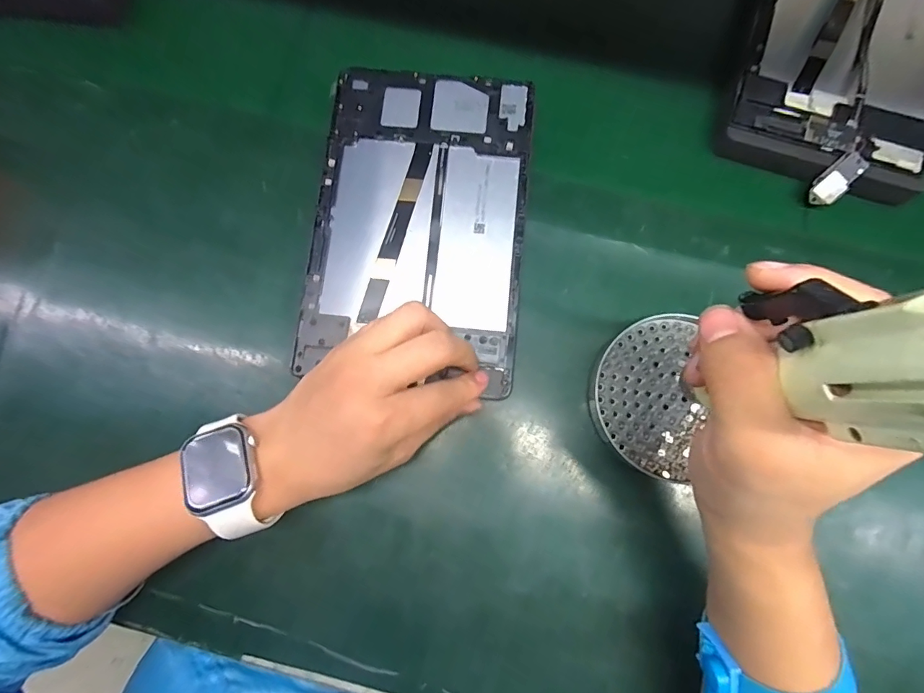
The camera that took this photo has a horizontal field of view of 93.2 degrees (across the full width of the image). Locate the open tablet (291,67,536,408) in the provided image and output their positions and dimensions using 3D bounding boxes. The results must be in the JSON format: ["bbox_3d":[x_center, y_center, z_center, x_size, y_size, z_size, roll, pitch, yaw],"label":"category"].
[{"bbox_3d":[-0.029,-0.092,0.316,0.150,0.008,0.228,6,79,2],"label":"open tablet"}]

